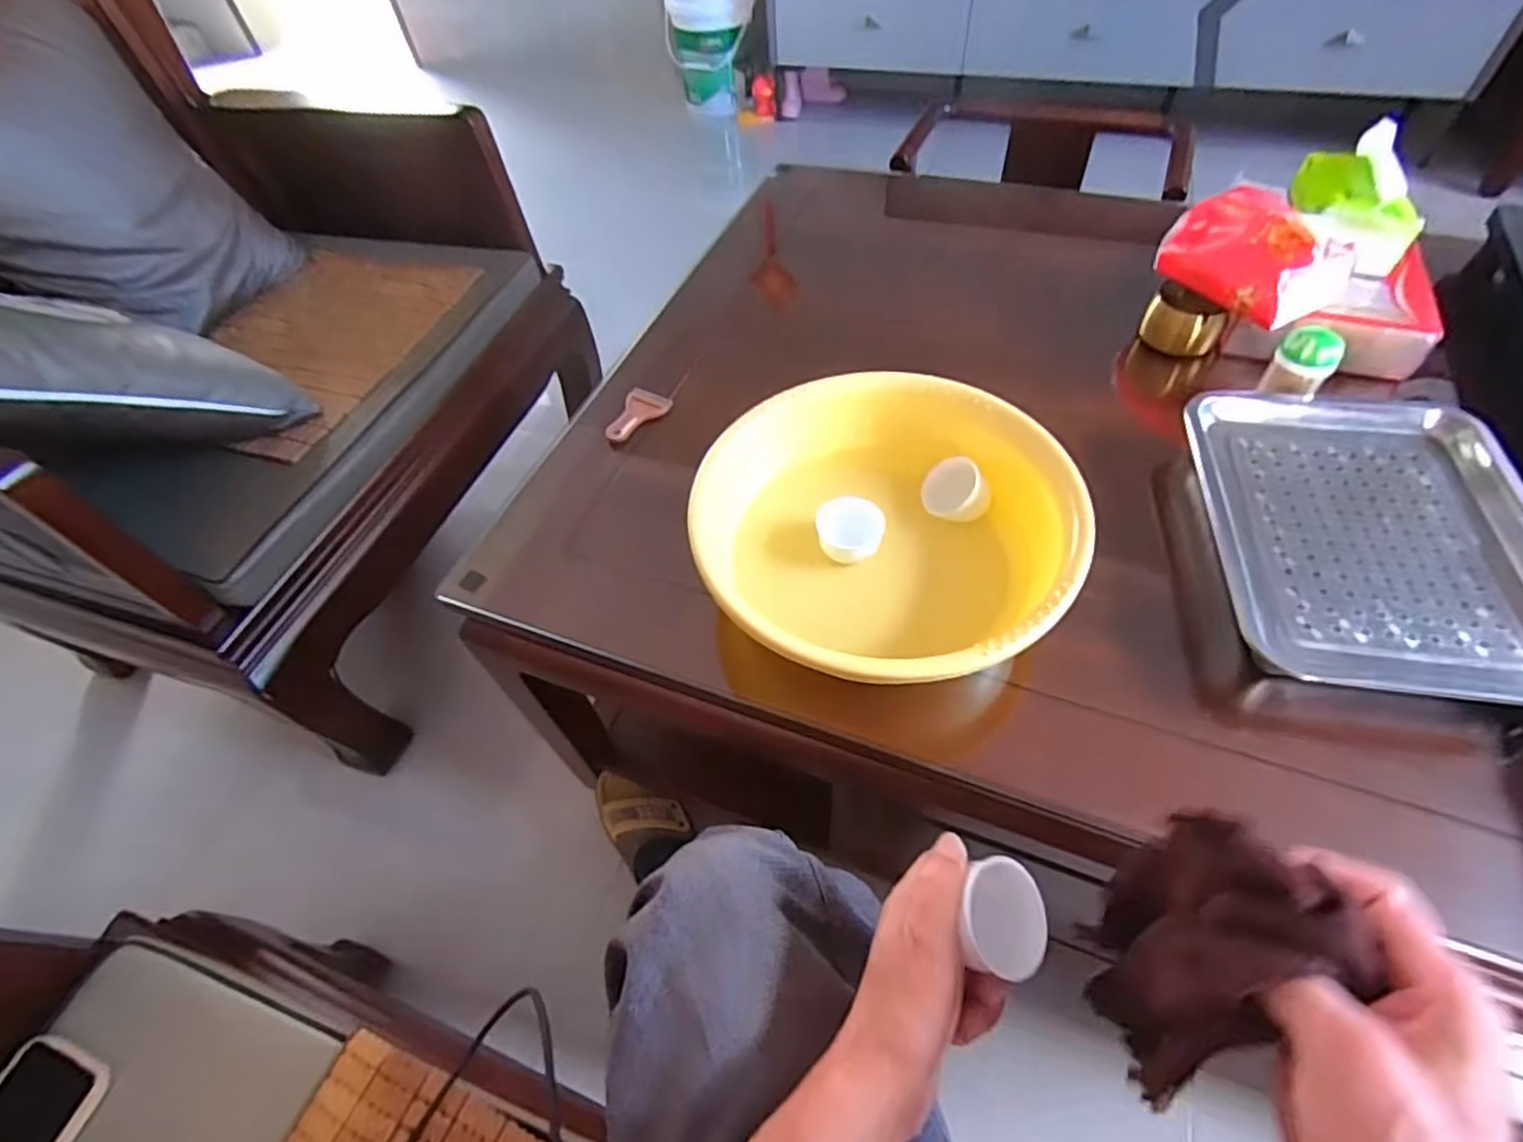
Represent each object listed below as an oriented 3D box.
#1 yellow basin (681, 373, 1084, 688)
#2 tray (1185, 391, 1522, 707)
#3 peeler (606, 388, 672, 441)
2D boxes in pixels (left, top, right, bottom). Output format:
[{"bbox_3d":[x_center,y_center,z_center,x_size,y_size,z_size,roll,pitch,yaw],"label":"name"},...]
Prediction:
[{"bbox_3d":[0.099,-0.033,0.559,0.285,0.089,0.271,-3,54,4],"label":"yellow basin"},{"bbox_3d":[0.472,-0.039,0.538,0.226,0.022,0.287,6,55,10],"label":"tray"},{"bbox_3d":[-0.133,-0.163,0.724,0.050,0.006,0.077,21,59,19],"label":"peeler"}]

